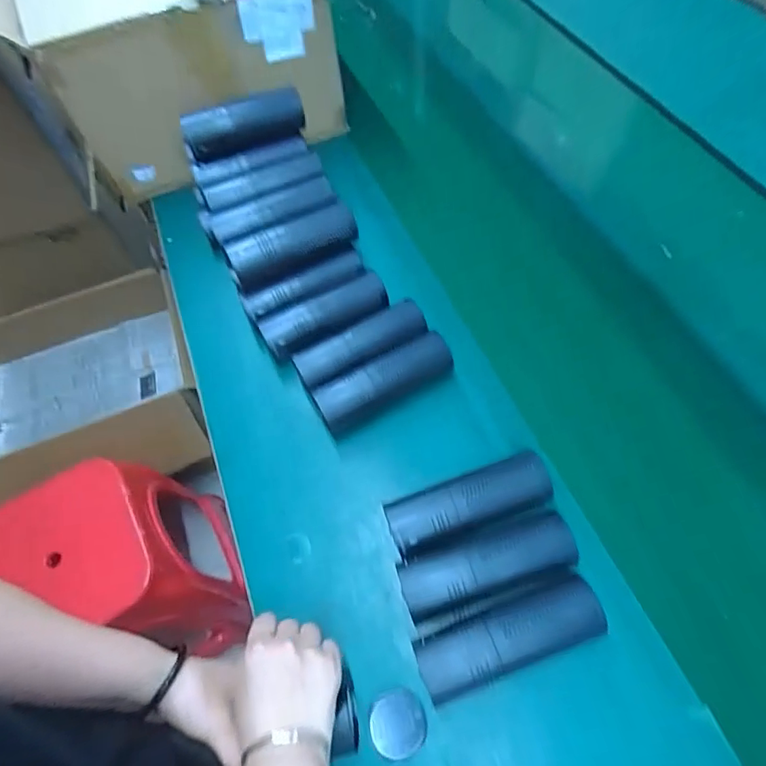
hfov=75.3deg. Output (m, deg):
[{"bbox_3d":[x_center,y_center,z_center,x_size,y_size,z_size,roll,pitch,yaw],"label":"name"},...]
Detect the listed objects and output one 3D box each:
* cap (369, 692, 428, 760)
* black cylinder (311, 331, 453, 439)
[{"bbox_3d":[0.014,0.299,0.435,0.047,0.008,0.046,-2,63,3],"label":"cap"},{"bbox_3d":[0.004,-0.001,0.585,0.165,0.044,0.049,-26,64,-9],"label":"black cylinder"}]

